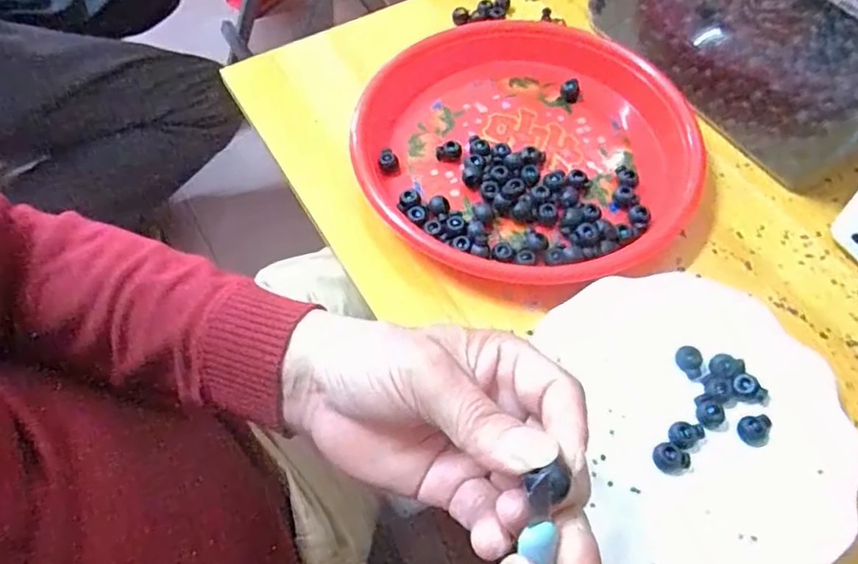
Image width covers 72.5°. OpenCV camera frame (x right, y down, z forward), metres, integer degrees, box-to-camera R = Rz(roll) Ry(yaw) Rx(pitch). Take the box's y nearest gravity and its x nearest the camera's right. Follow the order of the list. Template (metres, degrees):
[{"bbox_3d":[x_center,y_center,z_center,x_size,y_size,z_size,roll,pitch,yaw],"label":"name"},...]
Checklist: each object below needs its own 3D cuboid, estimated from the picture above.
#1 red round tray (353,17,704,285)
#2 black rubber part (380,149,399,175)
[{"bbox_3d":[0.075,-0.105,0.448,0.241,0.028,0.255,0,60,0],"label":"red round tray"},{"bbox_3d":[-0.031,-0.093,0.446,0.014,0.009,0.020,-7,60,-4],"label":"black rubber part"}]

